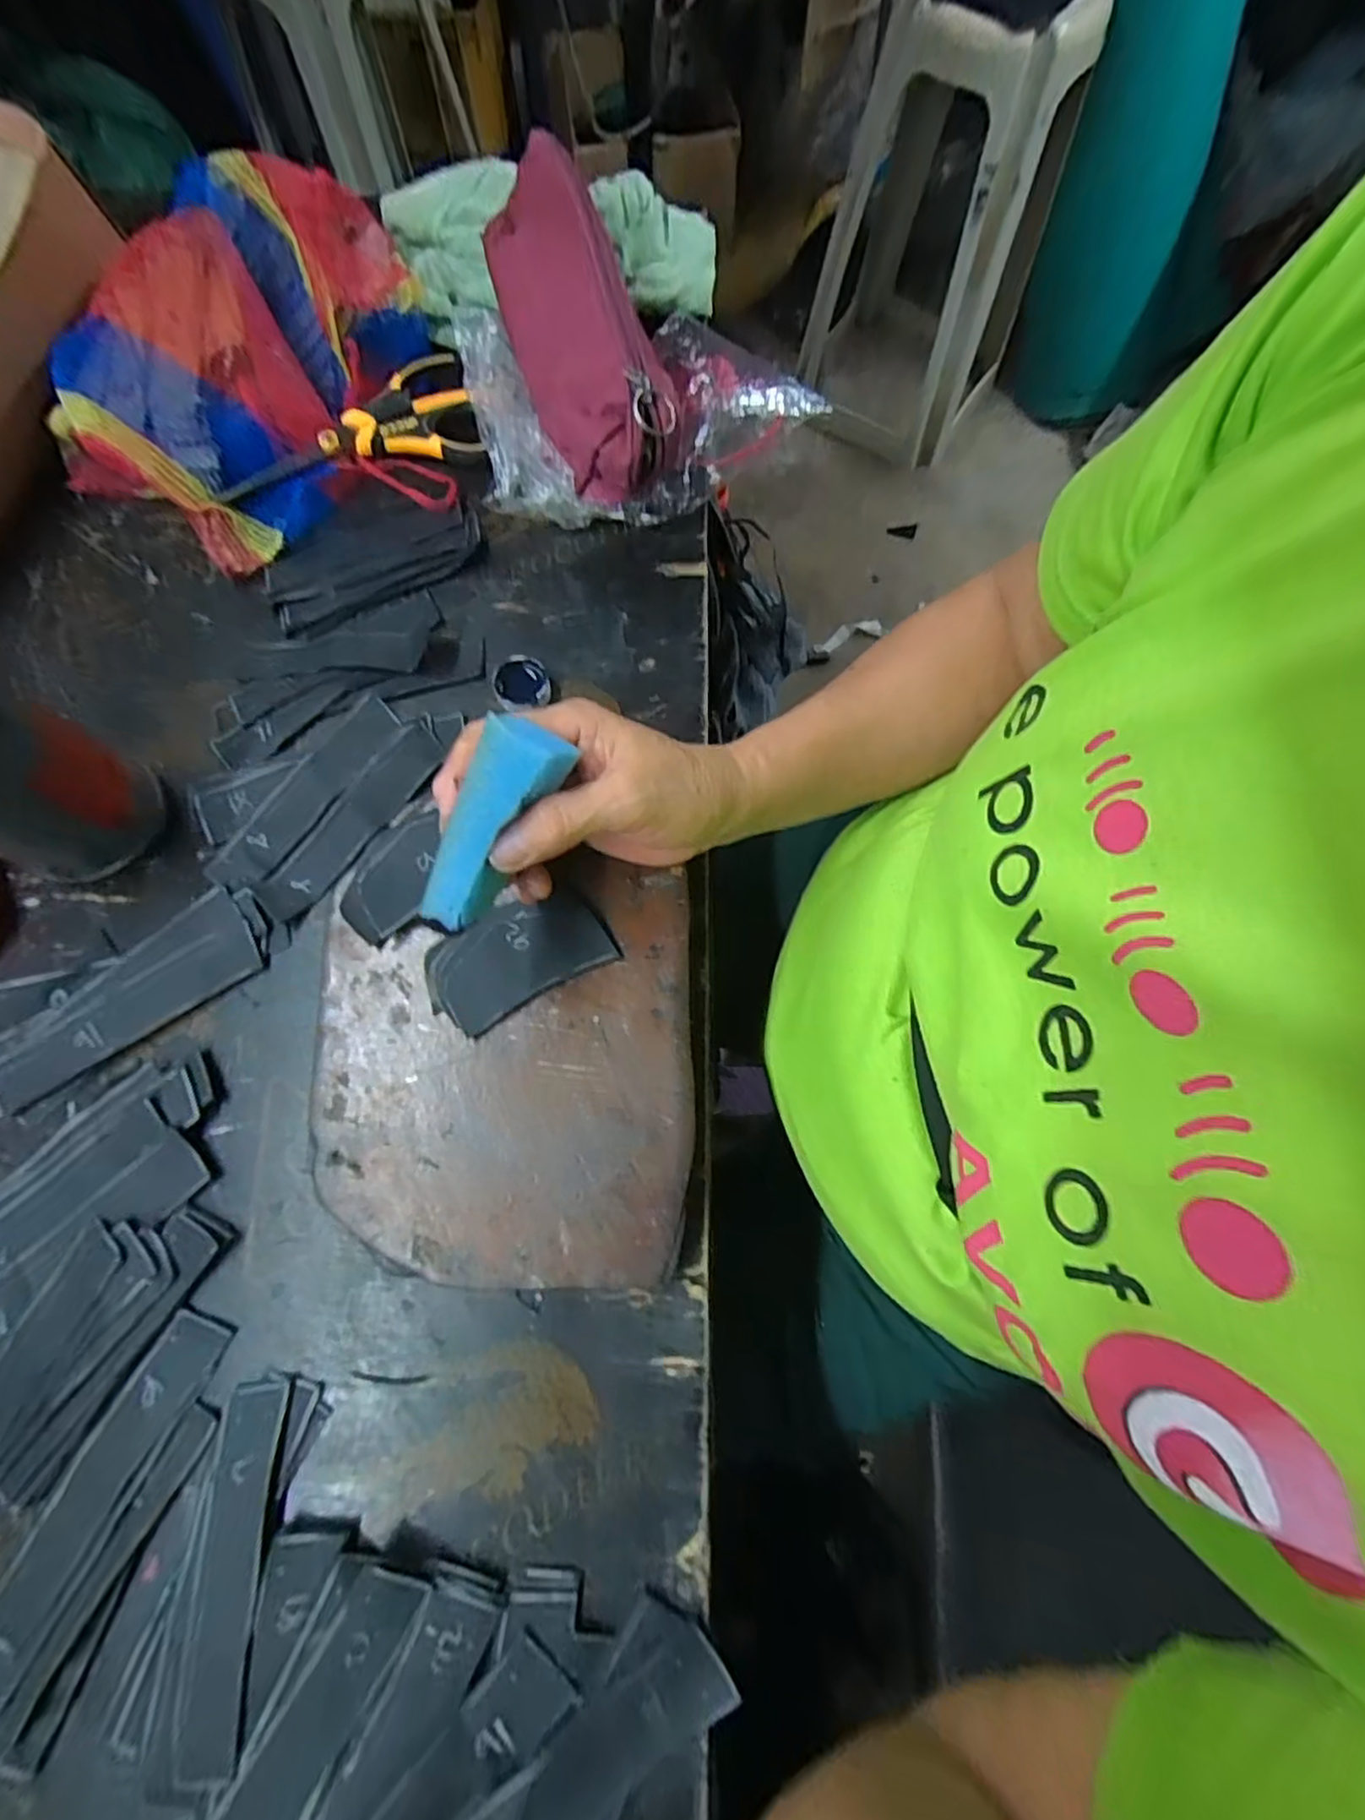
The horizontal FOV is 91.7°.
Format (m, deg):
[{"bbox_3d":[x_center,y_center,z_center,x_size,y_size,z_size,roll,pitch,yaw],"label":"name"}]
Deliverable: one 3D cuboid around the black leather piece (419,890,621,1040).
[{"bbox_3d":[-0.080,0.022,0.316,0.084,0.010,0.047,-29,76,-9],"label":"black leather piece"}]

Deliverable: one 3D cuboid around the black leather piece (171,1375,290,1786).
[{"bbox_3d":[-0.182,0.262,0.265,0.027,0.005,0.124,-1,74,-1],"label":"black leather piece"}]

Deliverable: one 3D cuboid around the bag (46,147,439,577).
[{"bbox_3d":[-0.271,-0.354,0.417,0.171,0.059,0.265,24,75,6],"label":"bag"}]

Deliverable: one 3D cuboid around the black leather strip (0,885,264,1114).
[{"bbox_3d":[-0.277,0.045,0.326,0.133,0.008,0.047,-36,77,-10],"label":"black leather strip"}]

